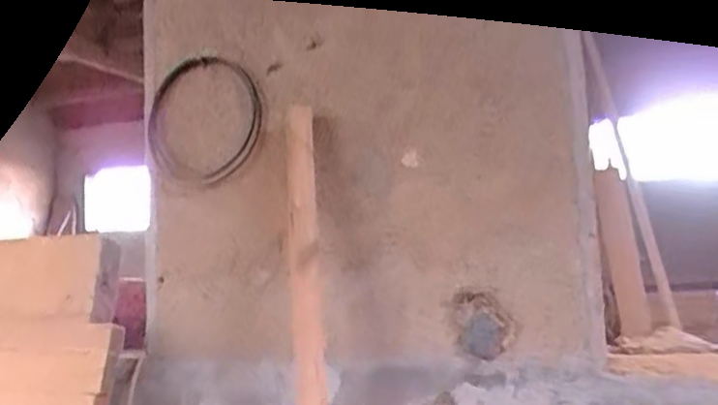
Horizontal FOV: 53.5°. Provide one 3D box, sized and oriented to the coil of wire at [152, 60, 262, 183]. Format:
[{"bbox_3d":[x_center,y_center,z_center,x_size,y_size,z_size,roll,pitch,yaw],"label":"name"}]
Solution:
[{"bbox_3d":[-0.377,-0.205,1.733,0.386,0.315,0.040,-8,-8,38],"label":"coil of wire"}]

